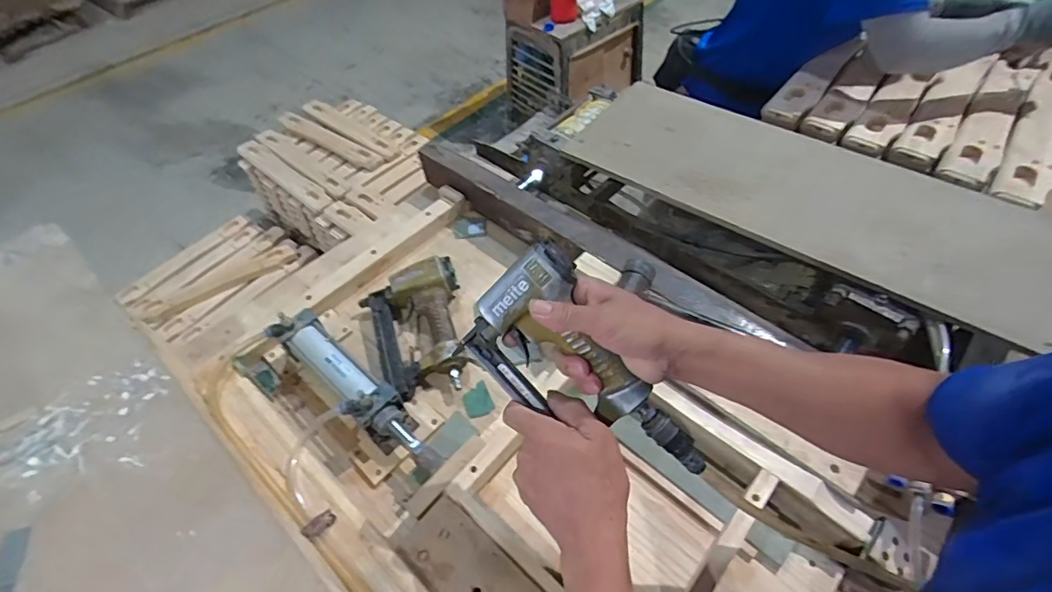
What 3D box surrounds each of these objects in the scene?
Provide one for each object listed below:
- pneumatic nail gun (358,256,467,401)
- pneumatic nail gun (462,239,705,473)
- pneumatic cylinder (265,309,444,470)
[{"bbox_3d":[-0.172,0.047,0.783,0.154,0.052,0.217,-12,52,-7],"label":"pneumatic nail gun"},{"bbox_3d":[0.057,0.073,0.468,0.236,0.050,0.126,46,106,1],"label":"pneumatic nail gun"},{"bbox_3d":[-0.233,0.129,0.694,0.314,0.078,0.067,34,60,25],"label":"pneumatic cylinder"}]

